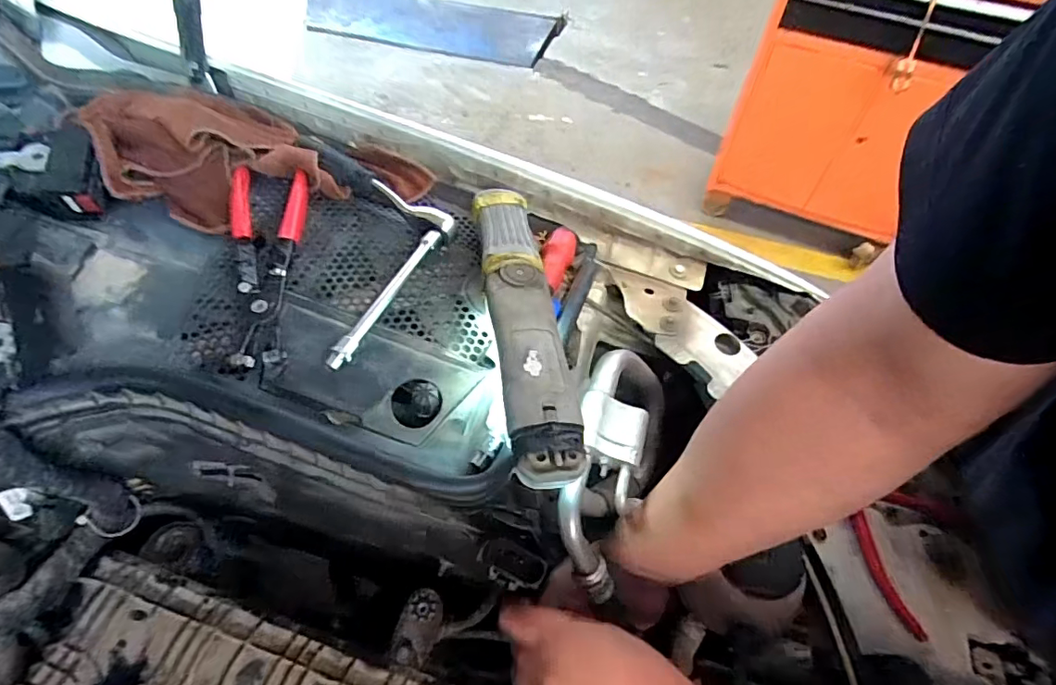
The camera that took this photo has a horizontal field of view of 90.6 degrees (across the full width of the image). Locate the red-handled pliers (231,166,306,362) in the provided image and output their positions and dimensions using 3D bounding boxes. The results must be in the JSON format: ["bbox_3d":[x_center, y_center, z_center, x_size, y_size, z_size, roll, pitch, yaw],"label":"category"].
[{"bbox_3d":[-0.231,-0.072,0.449,0.059,0.028,0.201,-6,56,-6],"label":"red-handled pliers"}]

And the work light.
[{"bbox_3d":[-0.003,-0.027,0.436,0.056,0.049,0.306,-6,56,-6],"label":"work light"}]

